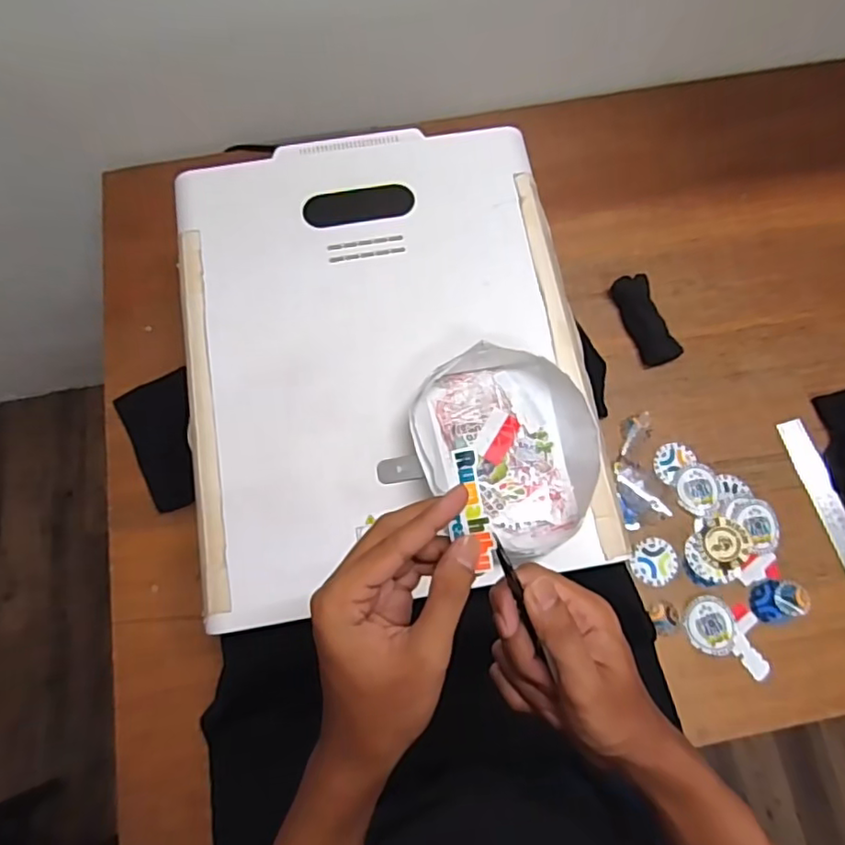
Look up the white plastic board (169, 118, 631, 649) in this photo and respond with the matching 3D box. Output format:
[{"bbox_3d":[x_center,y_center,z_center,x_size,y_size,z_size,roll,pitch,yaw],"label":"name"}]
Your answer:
[{"bbox_3d":[-0.044,-0.081,0.626,0.402,0.025,0.498,-10,73,-2],"label":"white plastic board"}]

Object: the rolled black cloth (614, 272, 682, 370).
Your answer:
[{"bbox_3d":[0.298,-0.137,0.802,0.048,0.024,0.125,-19,73,-5],"label":"rolled black cloth"}]

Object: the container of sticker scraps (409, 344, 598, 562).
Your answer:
[{"bbox_3d":[0.080,0.024,0.564,0.157,0.048,0.192,-16,73,-4],"label":"container of sticker scraps"}]

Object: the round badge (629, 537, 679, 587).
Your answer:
[{"bbox_3d":[0.277,0.167,0.721,0.052,0.008,0.055,-4,72,12],"label":"round badge"}]

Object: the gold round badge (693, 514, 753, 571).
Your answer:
[{"bbox_3d":[0.363,0.143,0.722,0.062,0.008,0.061,0,73,1],"label":"gold round badge"}]

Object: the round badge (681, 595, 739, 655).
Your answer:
[{"bbox_3d":[0.335,0.234,0.697,0.061,0.008,0.064,0,73,1],"label":"round badge"}]

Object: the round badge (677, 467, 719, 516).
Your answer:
[{"bbox_3d":[0.340,0.084,0.742,0.045,0.007,0.058,-2,73,0],"label":"round badge"}]

